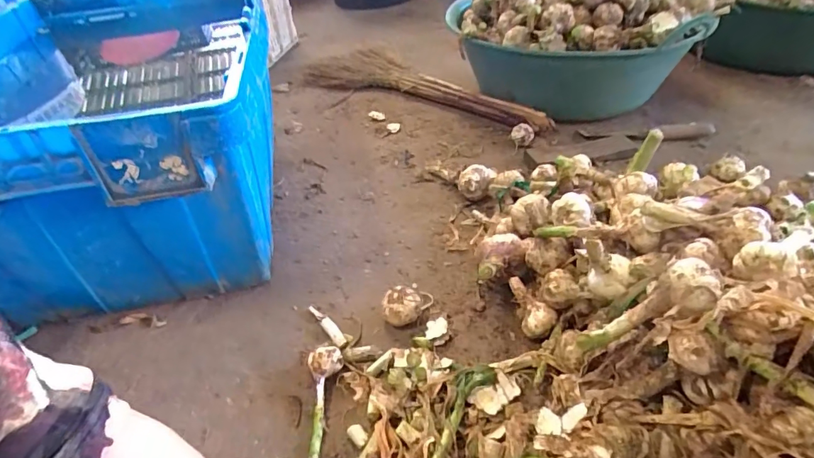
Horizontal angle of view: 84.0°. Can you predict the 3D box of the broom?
[{"bbox_3d":[0.037,-0.348,1.089,0.660,0.051,0.179,19,47,24],"label":"broom"}]

